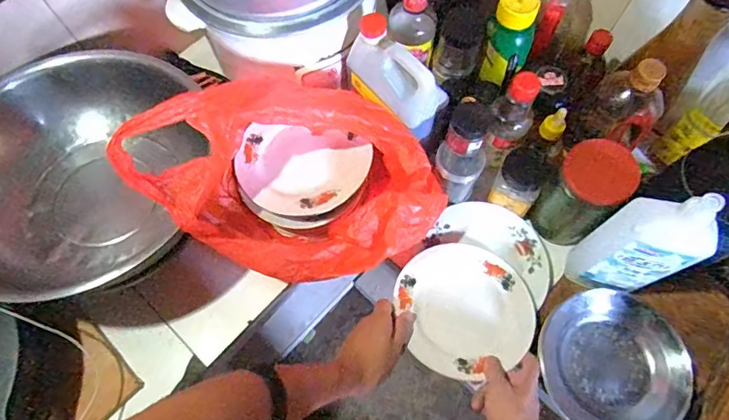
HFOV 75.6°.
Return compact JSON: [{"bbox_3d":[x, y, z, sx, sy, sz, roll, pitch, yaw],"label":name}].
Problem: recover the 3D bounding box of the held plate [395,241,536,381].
[{"bbox_3d":[0.146,0.134,0.675,0.185,0.042,0.188,-1,70,2],"label":"held plate"}]

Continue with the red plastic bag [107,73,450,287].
[{"bbox_3d":[-0.072,-0.041,0.597,0.292,0.216,0.287,38,75,14],"label":"red plastic bag"}]

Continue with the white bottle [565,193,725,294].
[{"bbox_3d":[0.344,0.047,0.583,0.085,0.245,0.060,17,71,8],"label":"white bottle"}]

